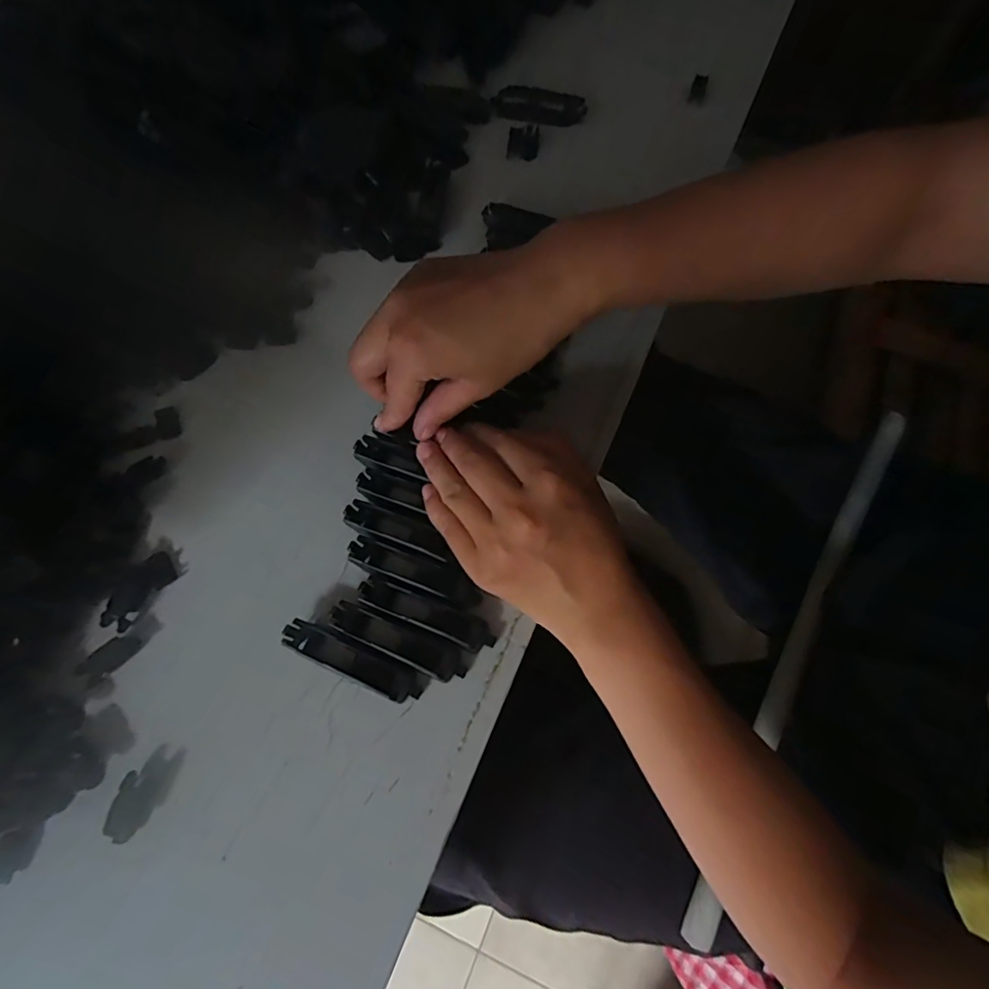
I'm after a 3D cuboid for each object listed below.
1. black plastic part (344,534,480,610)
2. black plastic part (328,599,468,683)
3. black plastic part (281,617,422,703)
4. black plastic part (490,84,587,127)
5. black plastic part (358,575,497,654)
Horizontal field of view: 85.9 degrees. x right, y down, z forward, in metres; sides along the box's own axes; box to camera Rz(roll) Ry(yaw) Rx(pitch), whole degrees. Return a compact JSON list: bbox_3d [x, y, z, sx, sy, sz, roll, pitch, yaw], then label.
[{"bbox_3d":[-0.044,0.042,0.289,0.075,0.014,0.017,18,71,7],"label":"black plastic part"},{"bbox_3d":[-0.050,0.076,0.277,0.073,0.014,0.018,22,71,8],"label":"black plastic part"},{"bbox_3d":[-0.074,0.085,0.274,0.074,0.016,0.018,22,71,8],"label":"black plastic part"},{"bbox_3d":[0.036,-0.314,0.426,0.073,0.014,0.019,9,70,3],"label":"black plastic part"},{"bbox_3d":[-0.036,0.063,0.283,0.075,0.014,0.017,22,71,8],"label":"black plastic part"}]

